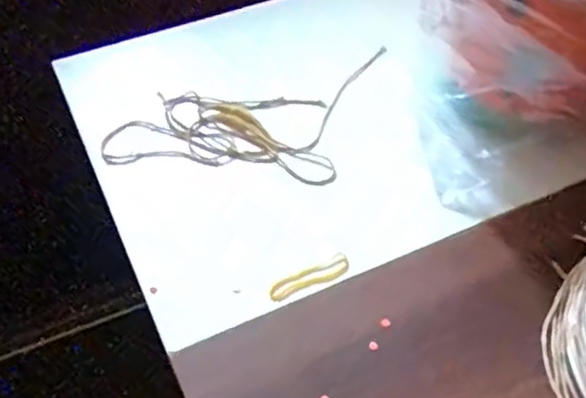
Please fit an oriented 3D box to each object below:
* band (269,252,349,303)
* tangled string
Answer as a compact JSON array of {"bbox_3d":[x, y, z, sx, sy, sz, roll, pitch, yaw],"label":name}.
[{"bbox_3d":[0.011,0.050,0.408,0.054,0.004,0.013,-23,55,-17],"label":"band"},{"bbox_3d":[-0.035,-0.072,0.502,0.174,0.005,0.150,10,52,8],"label":"tangled string"}]

